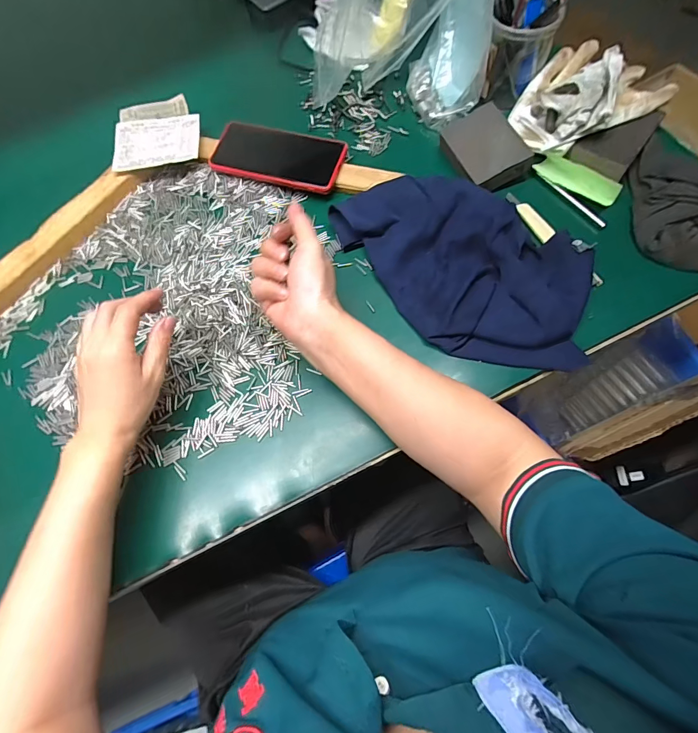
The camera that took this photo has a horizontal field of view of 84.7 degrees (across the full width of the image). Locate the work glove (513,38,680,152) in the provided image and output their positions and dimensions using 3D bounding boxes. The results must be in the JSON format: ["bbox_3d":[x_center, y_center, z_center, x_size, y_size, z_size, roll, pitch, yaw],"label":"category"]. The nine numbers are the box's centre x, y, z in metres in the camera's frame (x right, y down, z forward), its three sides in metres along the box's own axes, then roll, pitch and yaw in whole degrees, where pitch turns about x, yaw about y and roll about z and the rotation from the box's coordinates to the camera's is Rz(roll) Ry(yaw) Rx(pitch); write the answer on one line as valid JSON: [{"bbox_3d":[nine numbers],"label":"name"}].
[{"bbox_3d":[0.284,-0.330,0.454,0.169,0.060,0.121,-27,71,-6],"label":"work glove"}]

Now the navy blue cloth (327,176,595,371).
[{"bbox_3d":[0.111,-0.109,0.414,0.288,0.047,0.182,21,73,10],"label":"navy blue cloth"}]

